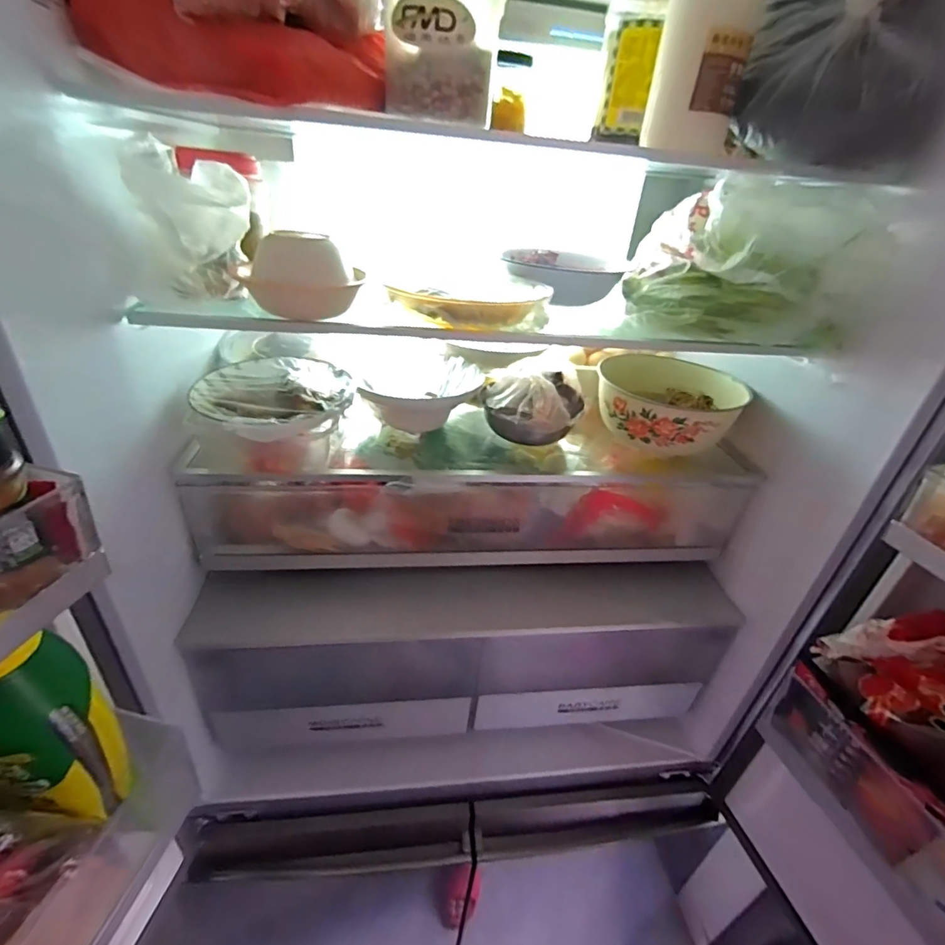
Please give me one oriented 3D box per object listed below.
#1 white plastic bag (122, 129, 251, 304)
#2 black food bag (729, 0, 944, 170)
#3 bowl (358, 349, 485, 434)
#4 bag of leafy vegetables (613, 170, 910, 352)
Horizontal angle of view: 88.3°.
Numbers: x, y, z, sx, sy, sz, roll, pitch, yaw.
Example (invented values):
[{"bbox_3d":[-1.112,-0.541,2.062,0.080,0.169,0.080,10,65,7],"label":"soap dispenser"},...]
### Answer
[{"bbox_3d":[-0.255,-0.227,0.450,0.090,0.139,0.068,-11,74,-23],"label":"white plastic bag"},{"bbox_3d":[0.336,-0.375,0.444,0.169,0.156,0.098,30,40,35],"label":"black food bag"},{"bbox_3d":[-0.060,-0.110,0.675,0.145,0.074,0.180,9,32,8],"label":"bowl"},{"bbox_3d":[0.298,-0.226,0.527,0.235,0.150,0.166,15,34,17],"label":"bag of leafy vegetables"}]

